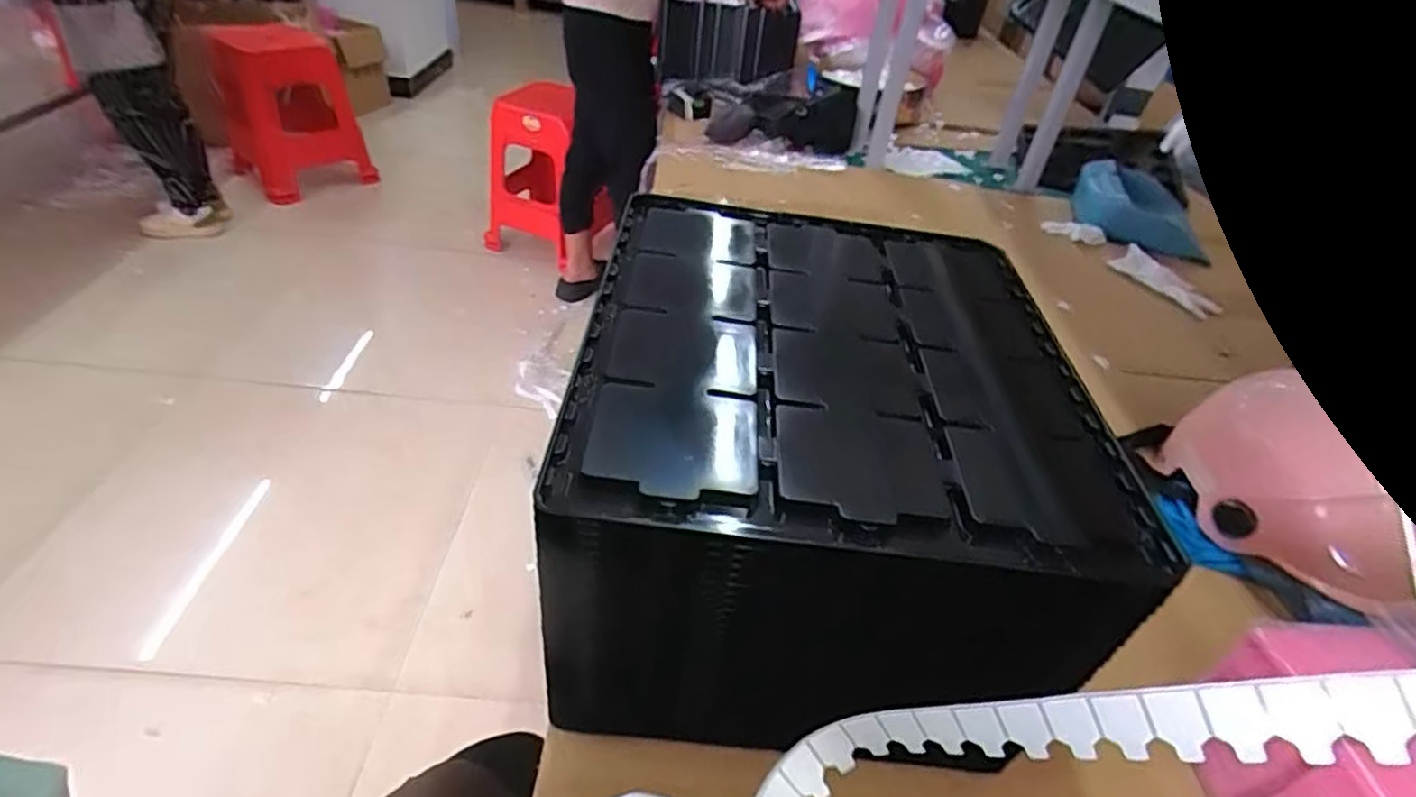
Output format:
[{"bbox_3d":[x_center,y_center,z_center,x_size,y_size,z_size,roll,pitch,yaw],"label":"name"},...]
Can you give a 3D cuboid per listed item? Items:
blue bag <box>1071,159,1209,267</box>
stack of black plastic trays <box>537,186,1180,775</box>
[{"bbox_3d":[0.811,-0.354,1.277,0.193,0.078,0.255,14,41,8],"label":"blue bag"},{"bbox_3d":[0.083,0.048,0.558,0.341,0.248,0.382,6,40,-1],"label":"stack of black plastic trays"}]

